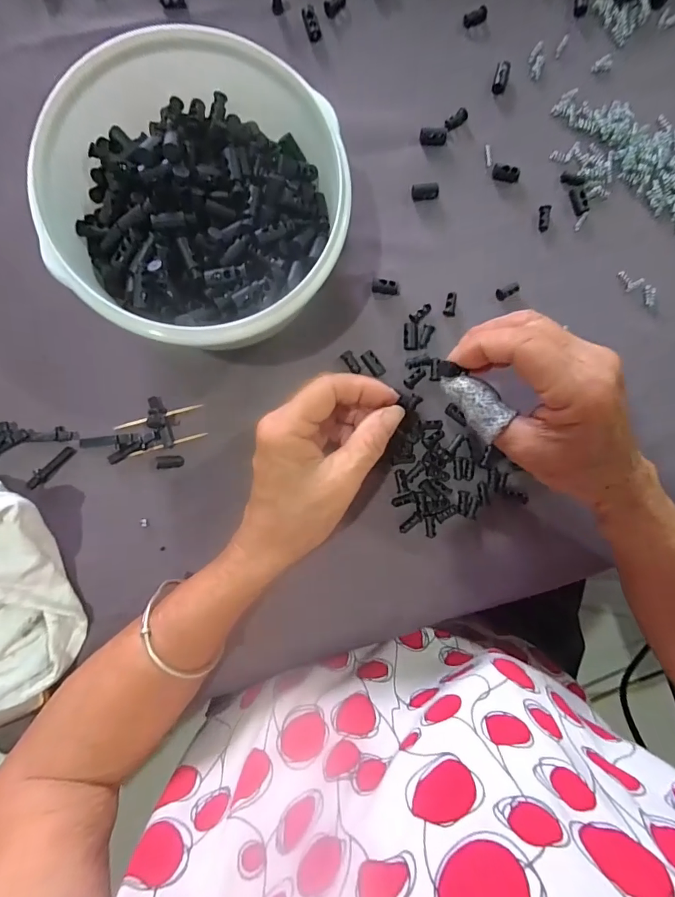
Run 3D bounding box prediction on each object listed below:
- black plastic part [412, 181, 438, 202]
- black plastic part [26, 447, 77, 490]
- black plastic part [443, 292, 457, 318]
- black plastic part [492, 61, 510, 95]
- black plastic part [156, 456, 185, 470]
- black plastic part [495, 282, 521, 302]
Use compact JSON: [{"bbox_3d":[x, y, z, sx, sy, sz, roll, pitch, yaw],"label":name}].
[{"bbox_3d":[0.063,-0.184,0.310,0.018,0.009,0.011,-2,91,-5],"label":"black plastic part"},{"bbox_3d":[-0.191,0.012,0.289,0.036,0.004,0.009,-44,94,-3],"label":"black plastic part"},{"bbox_3d":[0.081,-0.104,0.312,0.008,0.004,0.017,8,90,-5],"label":"black plastic part"},{"bbox_3d":[0.120,-0.271,0.317,0.011,0.004,0.023,18,89,-5],"label":"black plastic part"},{"bbox_3d":[-0.114,0.009,0.298,0.017,0.004,0.009,-4,91,-18],"label":"black plastic part"},{"bbox_3d":[0.124,-0.115,0.316,0.018,0.005,0.009,-30,93,-4],"label":"black plastic part"}]

